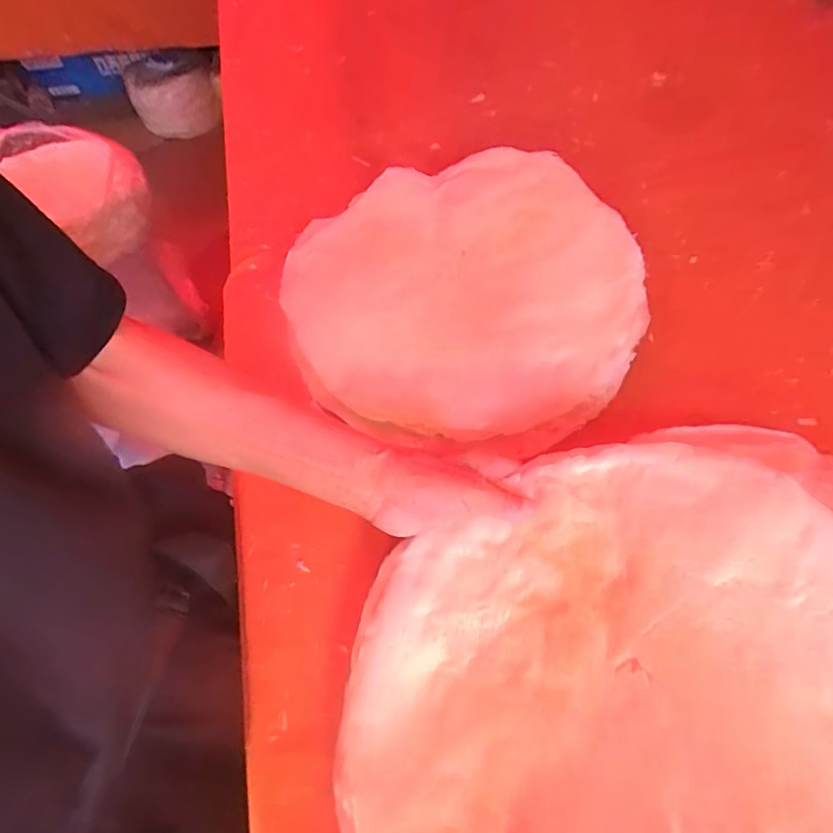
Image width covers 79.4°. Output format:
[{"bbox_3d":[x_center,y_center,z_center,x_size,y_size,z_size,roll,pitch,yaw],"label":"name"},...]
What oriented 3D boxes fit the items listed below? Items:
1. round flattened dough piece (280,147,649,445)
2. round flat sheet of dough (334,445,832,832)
[{"bbox_3d":[0.041,-0.140,0.526,0.344,0.027,0.348,-2,66,5],"label":"round flattened dough piece"},{"bbox_3d":[0.127,0.185,0.294,0.352,0.028,0.342,-7,58,11],"label":"round flat sheet of dough"}]

